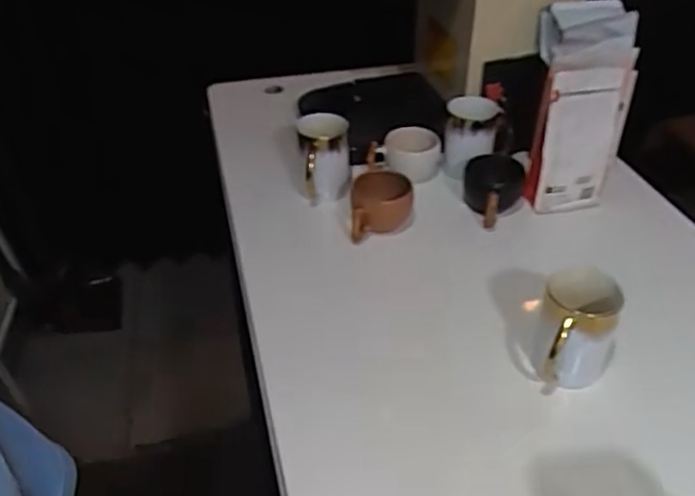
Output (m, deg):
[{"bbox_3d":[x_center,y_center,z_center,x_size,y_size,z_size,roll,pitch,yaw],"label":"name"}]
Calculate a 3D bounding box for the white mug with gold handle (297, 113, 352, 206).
[{"bbox_3d":[-0.033,-0.124,0.930,0.073,0.102,0.088,-1,39,0],"label":"white mug with gold handle"}]

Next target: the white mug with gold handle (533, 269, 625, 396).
[{"bbox_3d":[0.226,0.087,0.659,0.072,0.108,0.078,12,41,15],"label":"white mug with gold handle"}]

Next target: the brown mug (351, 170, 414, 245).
[{"bbox_3d":[0.047,-0.056,0.880,0.081,0.072,0.093,2,39,4],"label":"brown mug"}]

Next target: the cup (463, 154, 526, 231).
[{"bbox_3d":[0.203,-0.082,0.928,0.083,0.065,0.127,8,40,11],"label":"cup"}]

